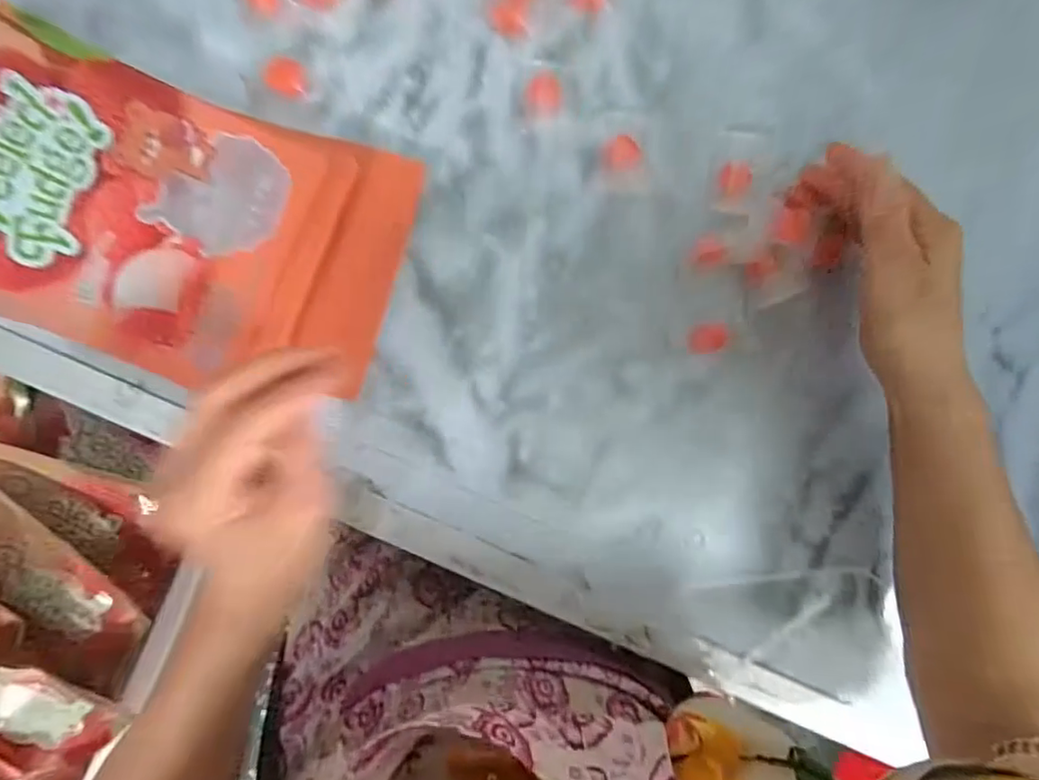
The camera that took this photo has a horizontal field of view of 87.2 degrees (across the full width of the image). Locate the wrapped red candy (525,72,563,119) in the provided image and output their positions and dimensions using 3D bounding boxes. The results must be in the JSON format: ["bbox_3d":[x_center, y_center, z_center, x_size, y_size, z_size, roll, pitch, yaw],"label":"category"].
[{"bbox_3d":[0.016,-0.195,0.358,0.023,0.008,0.032,2,89,-3],"label":"wrapped red candy"}]

